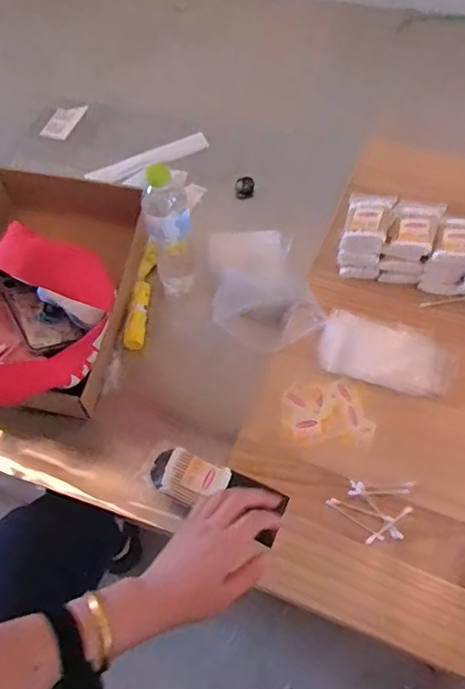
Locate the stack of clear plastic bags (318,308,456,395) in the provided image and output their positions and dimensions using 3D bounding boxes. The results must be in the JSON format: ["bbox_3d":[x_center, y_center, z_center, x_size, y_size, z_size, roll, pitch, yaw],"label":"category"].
[{"bbox_3d":[0.208,0.011,0.714,0.173,0.036,0.092,17,60,14],"label":"stack of clear plastic bags"}]

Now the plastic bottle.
[{"bbox_3d":[-0.095,-0.168,0.825,0.064,0.246,0.065,-13,58,-4],"label":"plastic bottle"}]

